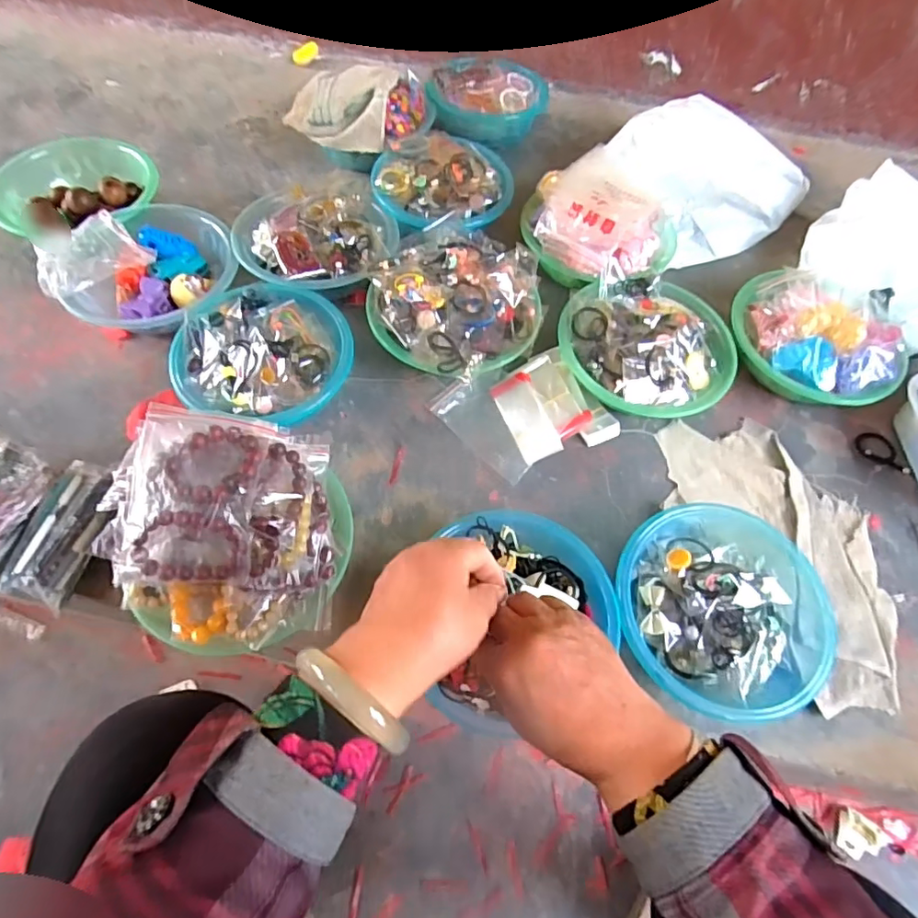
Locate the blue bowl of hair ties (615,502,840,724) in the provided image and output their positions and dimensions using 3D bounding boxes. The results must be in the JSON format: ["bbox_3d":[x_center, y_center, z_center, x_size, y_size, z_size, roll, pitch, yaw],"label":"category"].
[{"bbox_3d":[0.294,0.163,0.623,0.245,0.074,0.233,1,62,-2],"label":"blue bowl of hair ties"}]

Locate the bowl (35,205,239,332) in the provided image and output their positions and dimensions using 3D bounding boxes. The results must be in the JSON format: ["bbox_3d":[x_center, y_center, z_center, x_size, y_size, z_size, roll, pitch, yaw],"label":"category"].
[{"bbox_3d":[-0.446,-0.265,0.796,0.240,0.103,0.193,-37,70,-20],"label":"bowl"}]

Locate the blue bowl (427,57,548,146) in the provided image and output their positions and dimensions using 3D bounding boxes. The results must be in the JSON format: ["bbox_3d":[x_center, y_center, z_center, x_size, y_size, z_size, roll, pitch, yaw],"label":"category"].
[{"bbox_3d":[0.053,-0.665,1.038,0.194,0.082,0.179,1,62,-2],"label":"blue bowl"}]

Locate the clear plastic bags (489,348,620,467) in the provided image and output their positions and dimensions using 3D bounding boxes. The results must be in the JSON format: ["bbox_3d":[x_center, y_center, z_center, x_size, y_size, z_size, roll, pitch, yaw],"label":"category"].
[{"bbox_3d":[0.128,-0.078,0.759,0.139,0.039,0.146,-19,65,-12],"label":"clear plastic bags"}]

